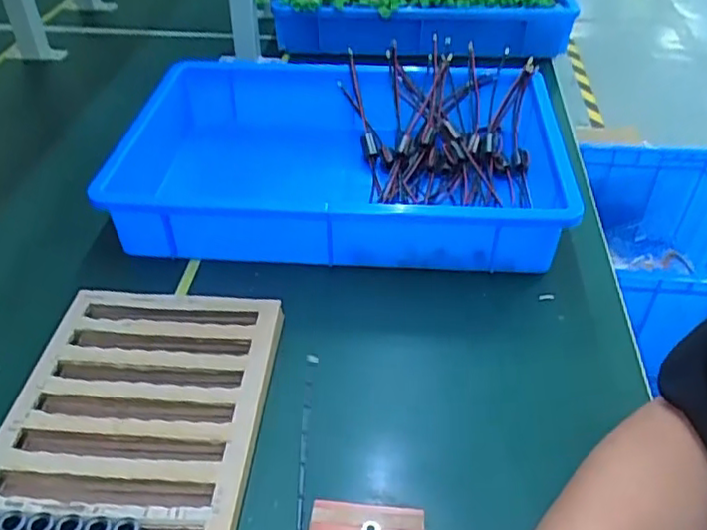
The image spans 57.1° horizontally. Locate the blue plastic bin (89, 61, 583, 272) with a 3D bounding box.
[{"bbox_3d":[0.008,-0.117,0.668,0.437,0.086,0.282,4,42,-2],"label":"blue plastic bin"}]

